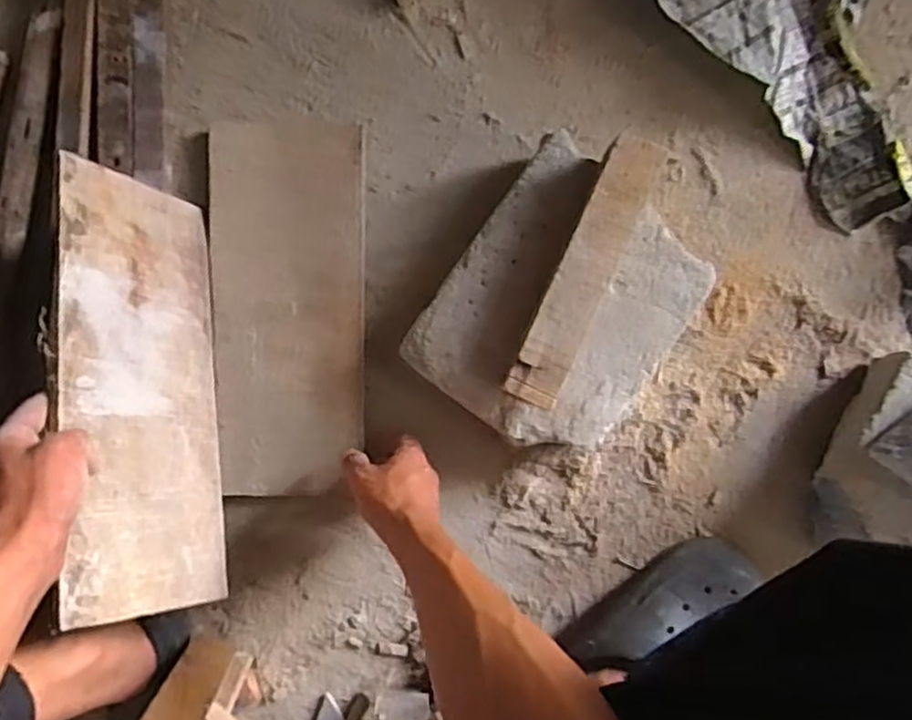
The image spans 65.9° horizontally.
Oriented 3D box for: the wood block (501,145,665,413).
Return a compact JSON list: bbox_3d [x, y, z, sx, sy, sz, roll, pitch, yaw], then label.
[{"bbox_3d":[0.109,-0.072,0.606,0.063,0.049,0.236,24,88,-2],"label":"wood block"}]

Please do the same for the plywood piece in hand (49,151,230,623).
[{"bbox_3d":[-0.249,0.019,0.570,0.009,0.151,0.349,-15,75,26],"label":"plywood piece in hand"}]

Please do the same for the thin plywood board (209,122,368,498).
[{"bbox_3d":[-0.159,-0.048,0.671,0.143,0.013,0.347,0,89,-3],"label":"thin plywood board"}]

